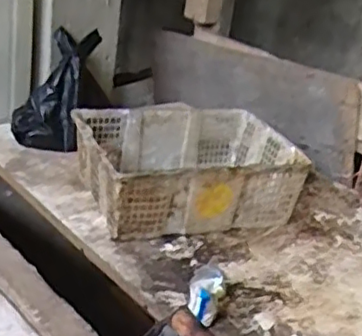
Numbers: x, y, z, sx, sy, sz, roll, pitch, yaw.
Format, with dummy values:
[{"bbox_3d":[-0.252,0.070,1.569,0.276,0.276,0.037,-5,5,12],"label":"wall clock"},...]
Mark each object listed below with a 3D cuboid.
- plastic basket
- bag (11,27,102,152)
[{"bbox_3d":[0.016,0.002,1.472,0.467,0.175,0.337,-5,27,-21],"label":"plastic basket"},{"bbox_3d":[-0.323,-0.215,1.661,0.177,0.345,0.096,13,-15,16],"label":"bag"}]

